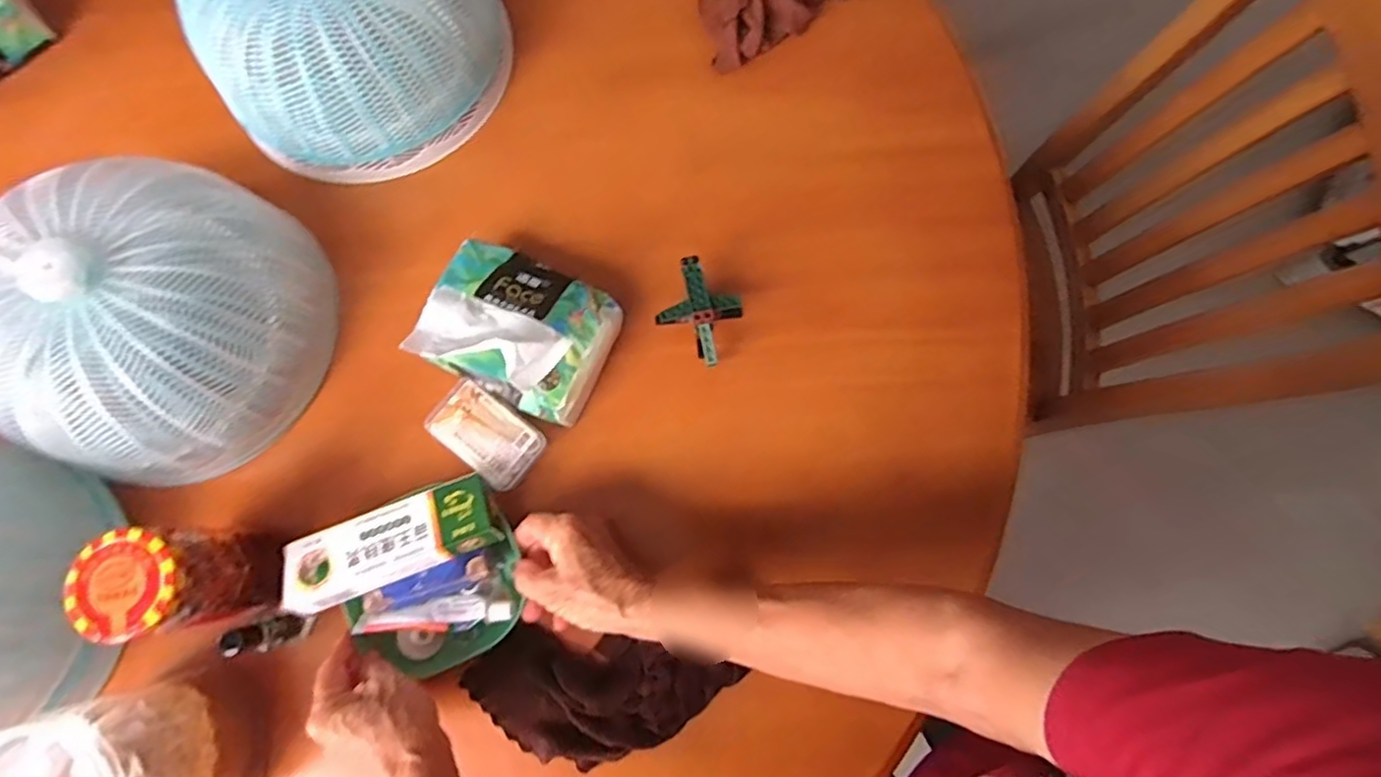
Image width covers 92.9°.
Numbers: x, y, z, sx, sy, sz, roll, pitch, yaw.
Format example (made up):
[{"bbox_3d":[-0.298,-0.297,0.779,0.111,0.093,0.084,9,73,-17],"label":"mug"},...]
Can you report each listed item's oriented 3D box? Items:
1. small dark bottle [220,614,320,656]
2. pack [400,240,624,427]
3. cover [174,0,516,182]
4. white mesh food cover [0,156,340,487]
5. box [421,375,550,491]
[{"bbox_3d":[-0.297,0.174,0.467,0.020,0.077,0.019,0,79,0],"label":"small dark bottle"},{"bbox_3d":[-0.132,-0.044,0.507,0.137,0.076,0.107,26,80,5],"label":"pack"},{"bbox_3d":[-0.276,-0.297,0.534,0.241,0.128,0.204,-26,80,-5],"label":"cover"},{"bbox_3d":[-0.393,-0.055,0.488,0.205,0.128,0.213,33,80,6],"label":"white mesh food cover"},{"bbox_3d":[-0.157,0.035,0.512,0.083,0.031,0.054,40,81,7],"label":"box"}]

